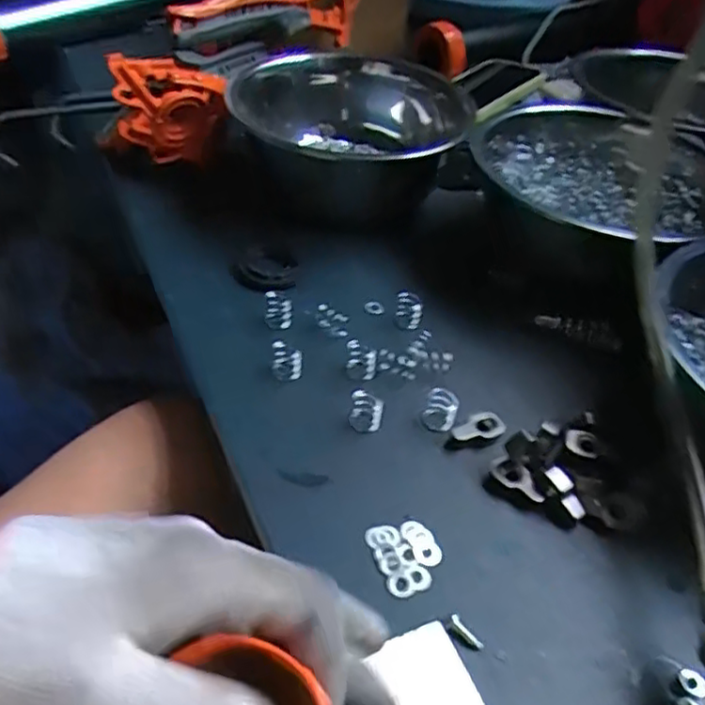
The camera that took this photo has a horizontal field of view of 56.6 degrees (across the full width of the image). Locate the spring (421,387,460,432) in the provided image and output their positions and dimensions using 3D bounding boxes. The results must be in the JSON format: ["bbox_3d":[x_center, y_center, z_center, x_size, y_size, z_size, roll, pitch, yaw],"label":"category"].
[{"bbox_3d":[0.049,0.032,0.366,0.018,0.020,0.014,10,44,6],"label":"spring"}]

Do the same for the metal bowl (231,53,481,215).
[{"bbox_3d":[-0.011,-0.169,0.522,0.176,0.072,0.176,3,44,-2],"label":"metal bowl"}]

